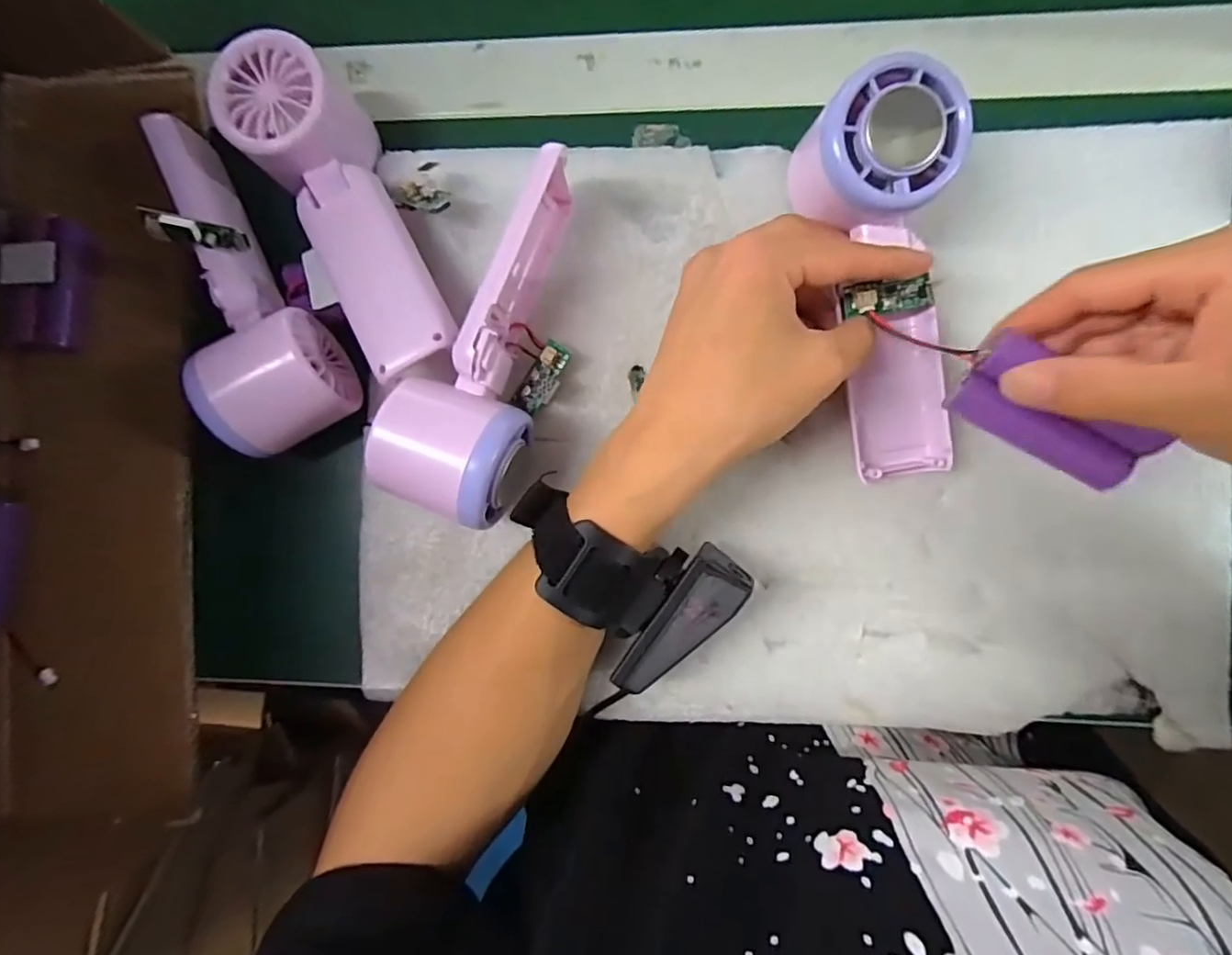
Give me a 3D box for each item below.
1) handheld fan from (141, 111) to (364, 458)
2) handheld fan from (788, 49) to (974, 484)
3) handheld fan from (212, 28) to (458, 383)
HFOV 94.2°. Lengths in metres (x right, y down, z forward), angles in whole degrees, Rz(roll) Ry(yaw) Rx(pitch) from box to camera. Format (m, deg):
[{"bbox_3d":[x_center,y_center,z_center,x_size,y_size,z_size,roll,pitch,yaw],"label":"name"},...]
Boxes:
[{"bbox_3d":[-0.188,-0.092,0.272,0.058,0.050,0.166,-31,87,5],"label":"handheld fan"},{"bbox_3d":[0.117,-0.085,0.258,0.060,0.050,0.164,-11,108,5],"label":"handheld fan"},{"bbox_3d":[-0.126,-0.120,0.274,0.054,0.058,0.163,-26,87,5],"label":"handheld fan"}]

